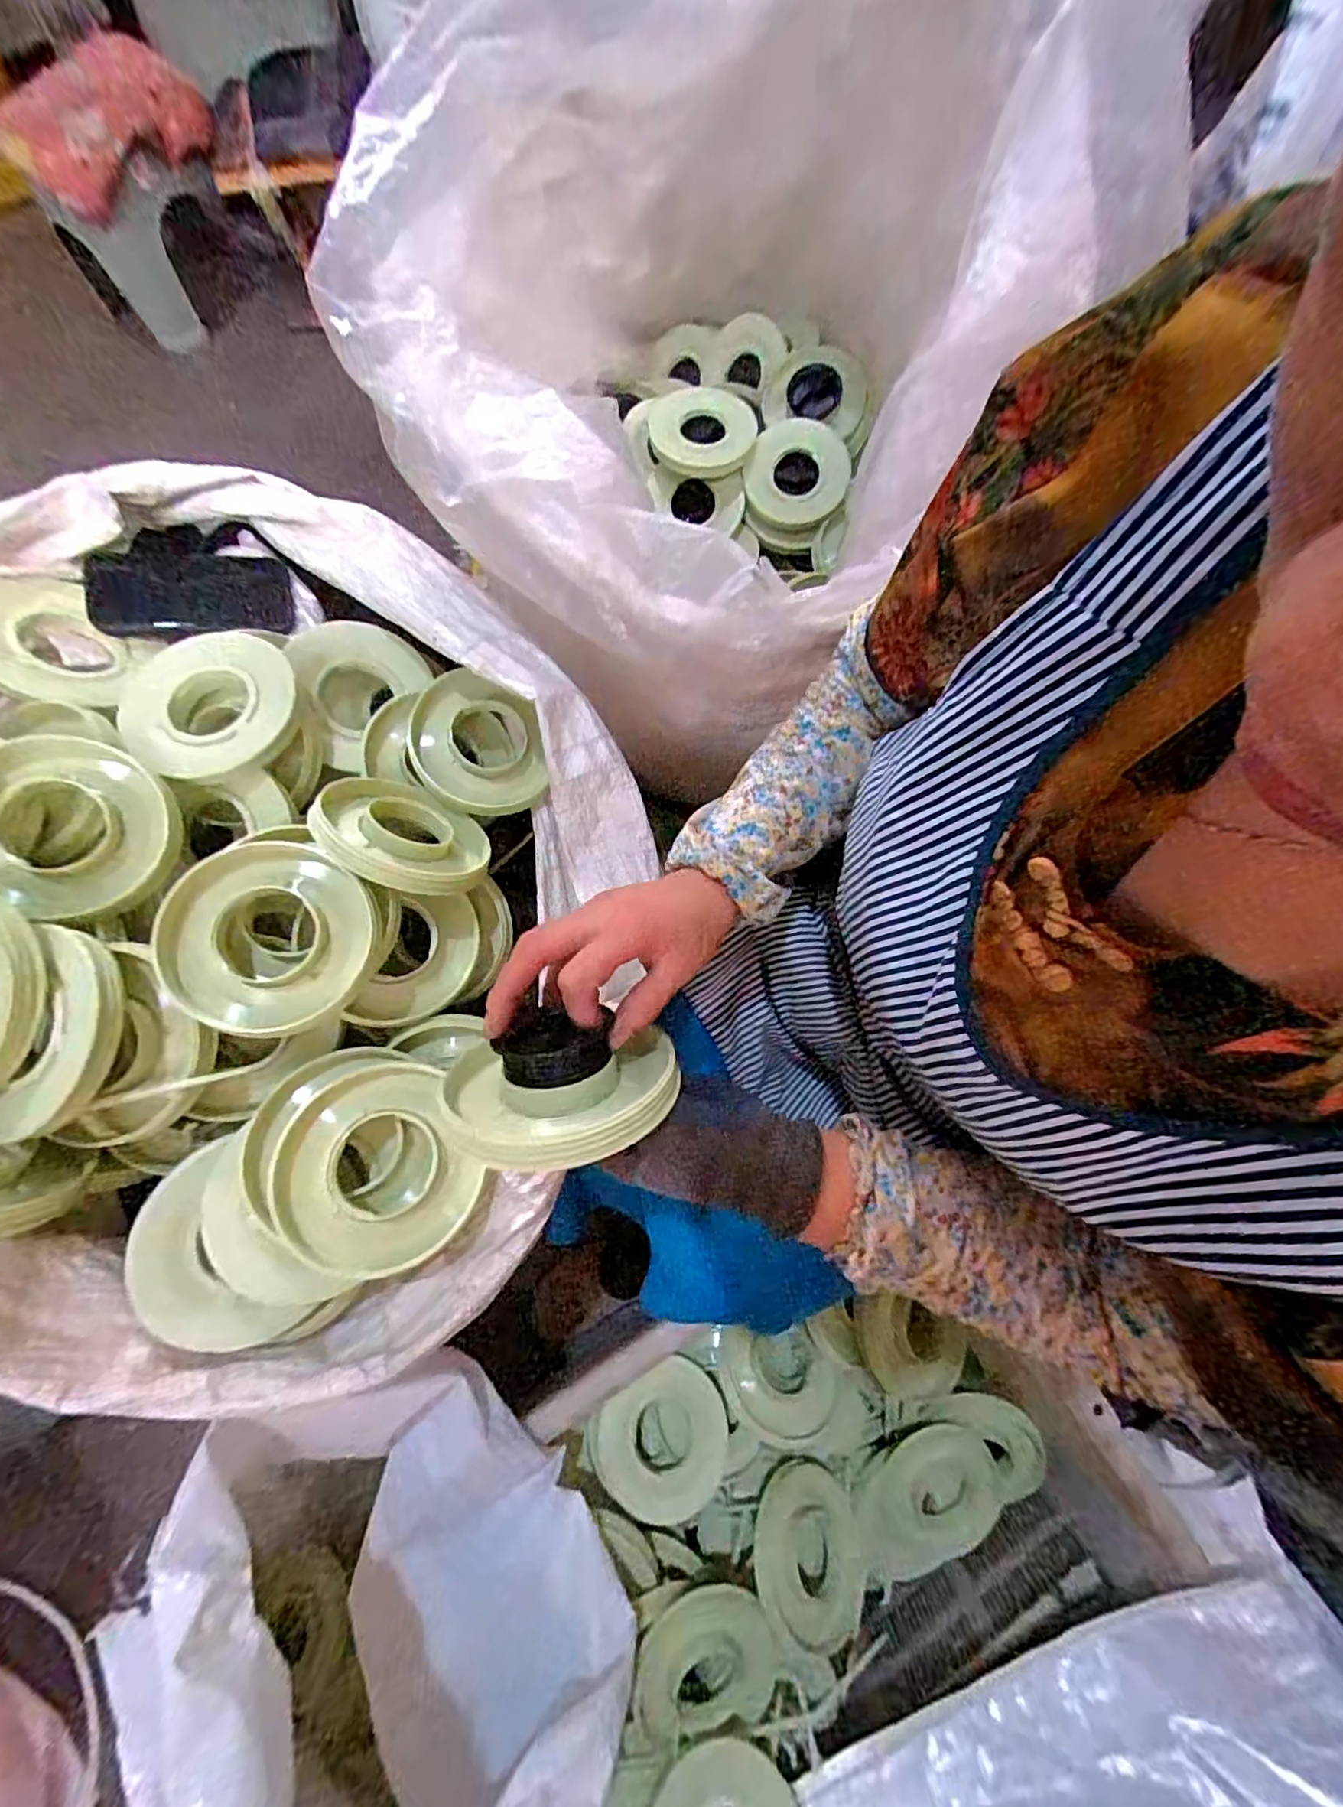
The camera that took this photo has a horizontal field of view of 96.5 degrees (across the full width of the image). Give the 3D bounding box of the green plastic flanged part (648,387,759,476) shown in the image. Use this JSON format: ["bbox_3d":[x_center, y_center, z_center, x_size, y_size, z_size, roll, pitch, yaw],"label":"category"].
[{"bbox_3d":[0.042,-0.614,0.780,0.136,0.027,0.137,0,75,2],"label":"green plastic flanged part"}]

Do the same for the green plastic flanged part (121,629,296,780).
[{"bbox_3d":[-0.372,-0.159,0.481,0.124,0.026,0.131,0,75,1],"label":"green plastic flanged part"}]

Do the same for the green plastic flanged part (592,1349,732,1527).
[{"bbox_3d":[-0.007,0.570,0.636,0.133,0.040,0.115,-21,56,-25],"label":"green plastic flanged part"}]

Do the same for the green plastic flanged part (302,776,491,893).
[{"bbox_3d":[-0.212,-0.054,0.474,0.128,0.022,0.125,19,34,-21],"label":"green plastic flanged part"}]

